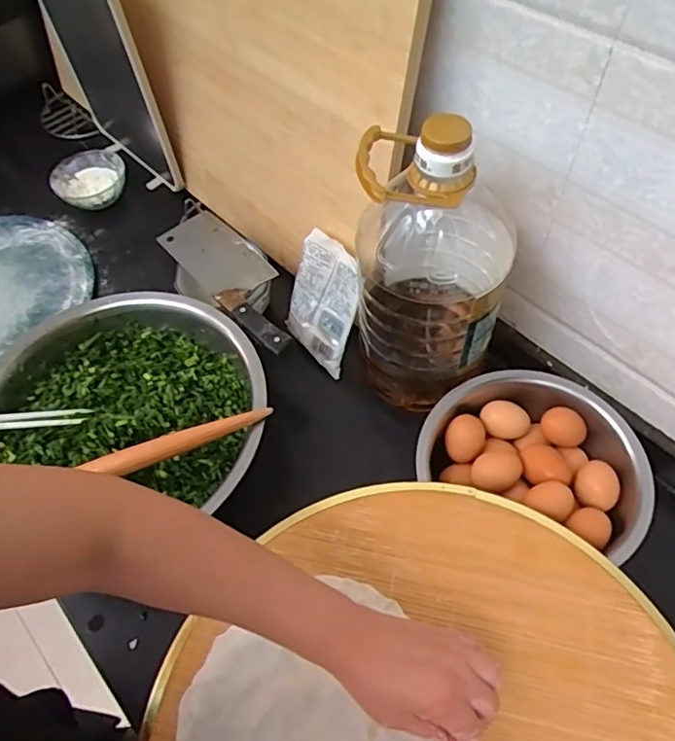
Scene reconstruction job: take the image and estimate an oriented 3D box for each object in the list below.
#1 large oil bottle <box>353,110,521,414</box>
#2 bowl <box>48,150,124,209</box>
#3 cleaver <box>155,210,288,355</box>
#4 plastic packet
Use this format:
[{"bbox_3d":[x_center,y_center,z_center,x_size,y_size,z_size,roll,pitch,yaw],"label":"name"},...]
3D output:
[{"bbox_3d":[0.097,-0.096,0.604,0.144,0.352,0.144,-1,57,3],"label":"large oil bottle"},{"bbox_3d":[-0.418,-0.322,0.956,0.116,0.051,0.109,-2,57,3],"label":"bowl"},{"bbox_3d":[-0.134,-0.125,0.737,0.086,0.019,0.271,-36,62,-18],"label":"cleaver"},{"bbox_3d":[-0.017,-0.086,0.733,0.115,0.150,0.021,43,33,26],"label":"plastic packet"}]

